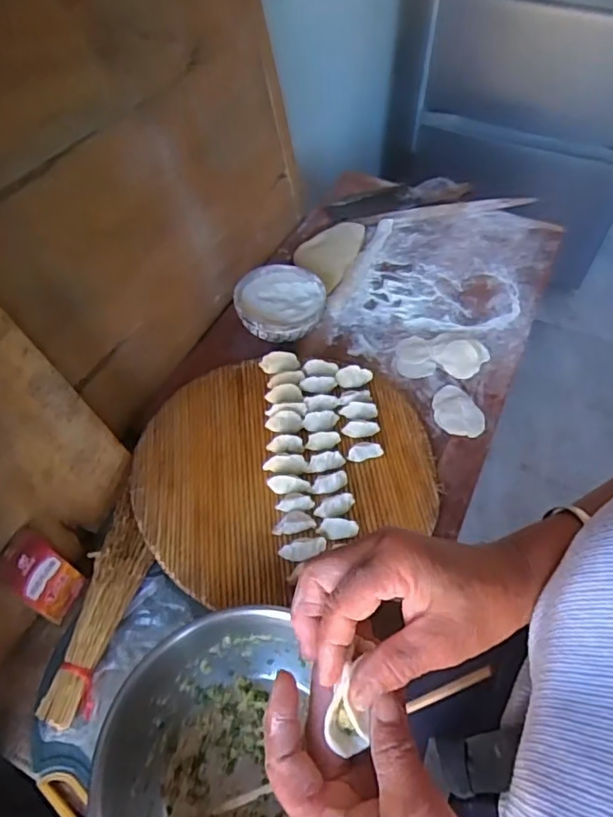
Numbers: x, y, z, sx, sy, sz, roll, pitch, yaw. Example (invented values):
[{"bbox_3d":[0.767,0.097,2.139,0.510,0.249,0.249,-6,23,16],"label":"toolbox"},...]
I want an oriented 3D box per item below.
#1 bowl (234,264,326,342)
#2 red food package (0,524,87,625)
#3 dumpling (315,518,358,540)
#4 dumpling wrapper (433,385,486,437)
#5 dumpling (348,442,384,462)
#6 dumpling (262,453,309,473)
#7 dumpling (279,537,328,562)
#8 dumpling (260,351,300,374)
[{"bbox_3d":[-0.044,-0.167,0.924,0.139,0.059,0.140,0,53,0],"label":"bowl"},{"bbox_3d":[-0.305,0.189,0.641,0.029,0.111,0.067,7,50,31],"label":"red food package"},{"bbox_3d":[0.039,0.148,0.693,0.049,0.024,0.023,2,53,1],"label":"dumpling"},{"bbox_3d":[0.225,0.001,0.833,0.069,0.014,0.090,1,53,0],"label":"dumpling wrapper"},{"bbox_3d":[0.082,0.058,0.765,0.051,0.028,0.017,-11,54,-8],"label":"dumpling"},{"bbox_3d":[-0.028,0.077,0.753,0.058,0.035,0.024,1,53,1],"label":"dumpling"},{"bbox_3d":[-0.004,0.170,0.675,0.055,0.022,0.023,-3,53,-3],"label":"dumpling"},{"bbox_3d":[-0.041,-0.069,0.858,0.060,0.030,0.023,-1,53,-1],"label":"dumpling"}]

